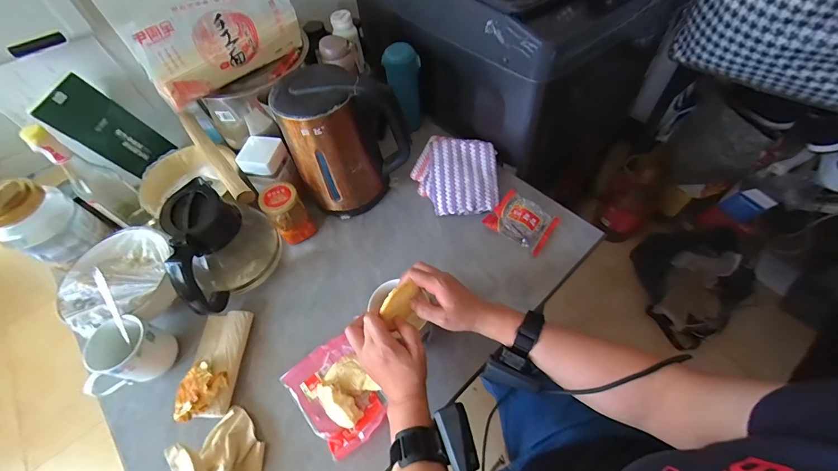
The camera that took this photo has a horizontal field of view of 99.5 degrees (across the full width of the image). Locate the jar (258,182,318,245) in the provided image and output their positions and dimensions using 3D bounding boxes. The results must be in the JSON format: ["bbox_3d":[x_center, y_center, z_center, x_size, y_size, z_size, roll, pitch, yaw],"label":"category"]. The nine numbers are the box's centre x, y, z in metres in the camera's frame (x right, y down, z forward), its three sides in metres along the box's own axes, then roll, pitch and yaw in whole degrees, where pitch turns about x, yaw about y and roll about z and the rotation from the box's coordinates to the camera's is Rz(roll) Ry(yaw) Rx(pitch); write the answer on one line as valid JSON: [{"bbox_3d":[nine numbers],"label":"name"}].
[{"bbox_3d":[-0.233,-0.039,0.634,0.061,0.100,0.062,-2,58,3],"label":"jar"}]

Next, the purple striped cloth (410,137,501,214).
[{"bbox_3d":[0.070,-0.117,0.688,0.161,0.031,0.157,1,74,8],"label":"purple striped cloth"}]

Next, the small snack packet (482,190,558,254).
[{"bbox_3d":[0.186,-0.025,0.641,0.106,0.033,0.083,32,66,22],"label":"small snack packet"}]

